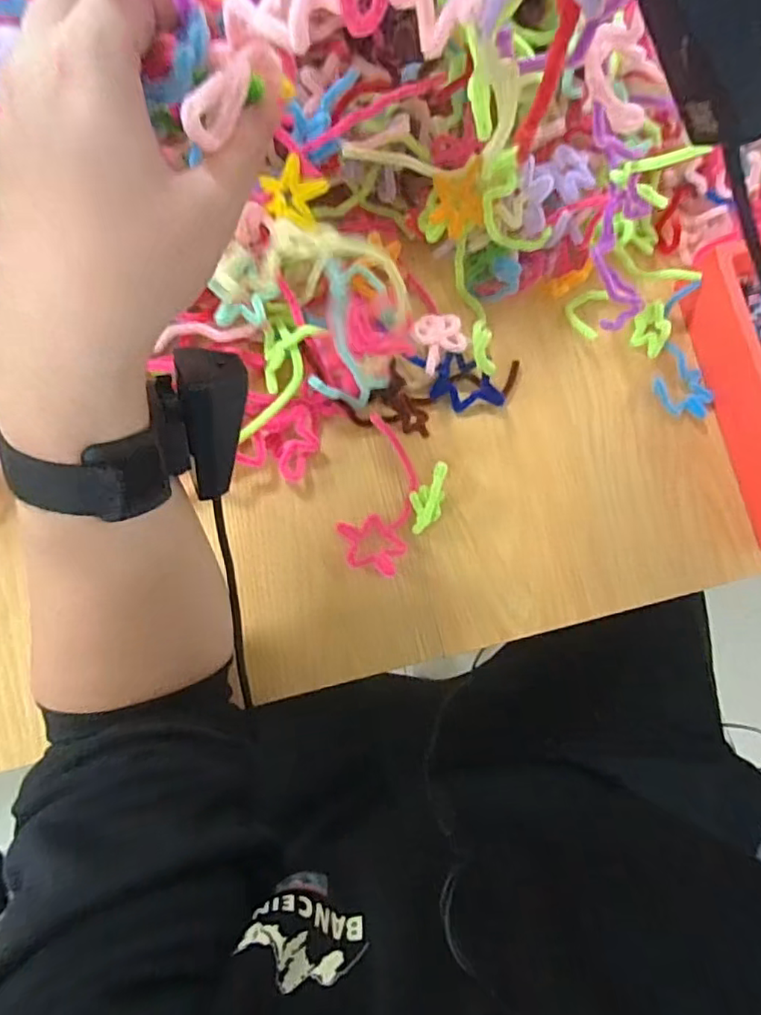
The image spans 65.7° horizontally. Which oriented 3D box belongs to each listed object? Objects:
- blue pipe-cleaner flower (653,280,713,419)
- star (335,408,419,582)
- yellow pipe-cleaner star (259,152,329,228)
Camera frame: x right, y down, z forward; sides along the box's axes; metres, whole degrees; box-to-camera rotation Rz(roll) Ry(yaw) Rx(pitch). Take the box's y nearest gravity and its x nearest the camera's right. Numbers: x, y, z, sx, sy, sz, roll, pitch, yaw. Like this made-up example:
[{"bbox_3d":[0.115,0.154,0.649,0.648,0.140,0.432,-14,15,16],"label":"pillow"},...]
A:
[{"bbox_3d":[0.240,-0.124,0.473,0.047,0.014,0.106,-8,79,-7],"label":"blue pipe-cleaner flower"},{"bbox_3d":[0.000,-0.006,0.418,0.050,0.036,0.103,14,77,-2],"label":"star"},{"bbox_3d":[-0.055,-0.204,0.384,0.036,0.010,0.048,-44,85,-12],"label":"yellow pipe-cleaner star"}]

